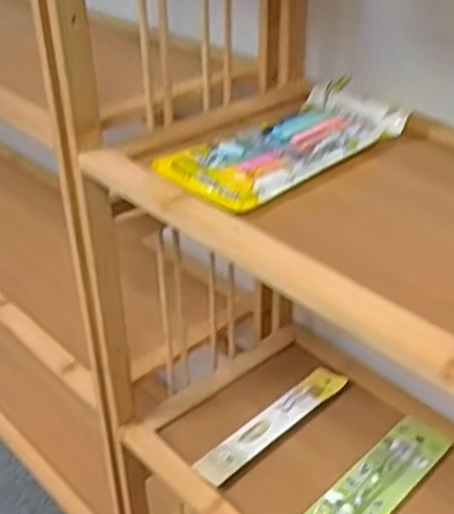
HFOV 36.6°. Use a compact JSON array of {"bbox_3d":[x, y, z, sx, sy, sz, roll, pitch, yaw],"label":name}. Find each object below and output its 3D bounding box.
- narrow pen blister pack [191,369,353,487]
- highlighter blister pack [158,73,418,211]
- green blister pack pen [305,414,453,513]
[{"bbox_3d":[0.045,0.148,0.622,0.174,0.010,0.029,-27,39,-37],"label":"narrow pen blister pack"},{"bbox_3d":[0.041,-0.079,0.470,0.174,0.018,0.081,-25,38,-36],"label":"highlighter blister pack"},{"bbox_3d":[0.117,0.189,0.560,0.050,0.008,0.185,26,39,37],"label":"green blister pack pen"}]

